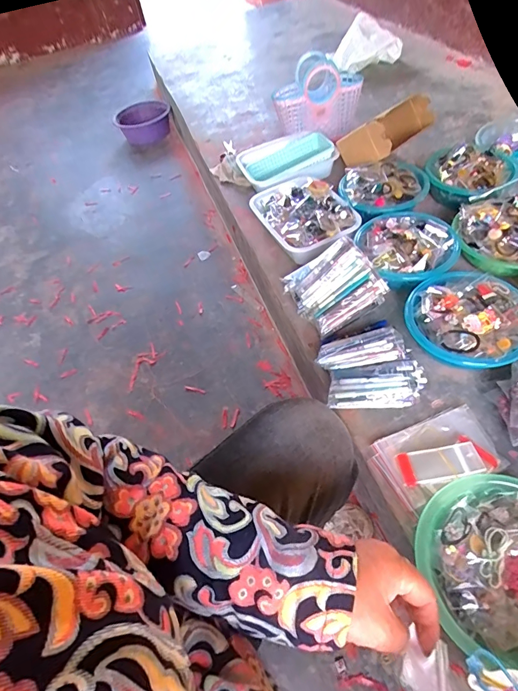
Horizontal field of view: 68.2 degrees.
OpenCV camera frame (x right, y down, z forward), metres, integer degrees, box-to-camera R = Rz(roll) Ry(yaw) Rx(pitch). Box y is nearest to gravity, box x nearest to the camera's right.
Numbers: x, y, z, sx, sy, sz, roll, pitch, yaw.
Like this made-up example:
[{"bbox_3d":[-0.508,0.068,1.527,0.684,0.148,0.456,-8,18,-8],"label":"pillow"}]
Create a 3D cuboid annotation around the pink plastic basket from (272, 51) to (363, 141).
[{"bbox_3d":[0.177,-0.749,1.160,0.241,0.185,0.136,9,57,10],"label":"pink plastic basket"}]

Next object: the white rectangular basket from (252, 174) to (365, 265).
[{"bbox_3d":[0.121,-0.335,0.978,0.201,0.060,0.277,-24,58,-12],"label":"white rectangular basket"}]

